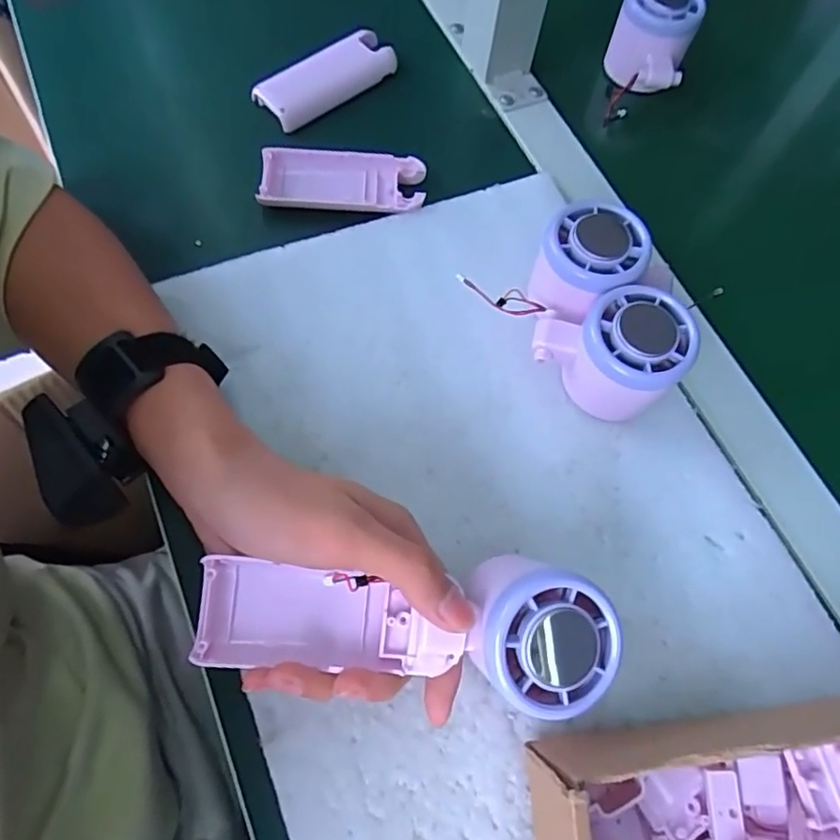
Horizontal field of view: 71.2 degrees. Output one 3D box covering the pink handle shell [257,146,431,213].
[{"bbox_3d":[-0.050,-0.153,0.379,0.103,0.013,0.042,4,68,-1],"label":"pink handle shell"}]

